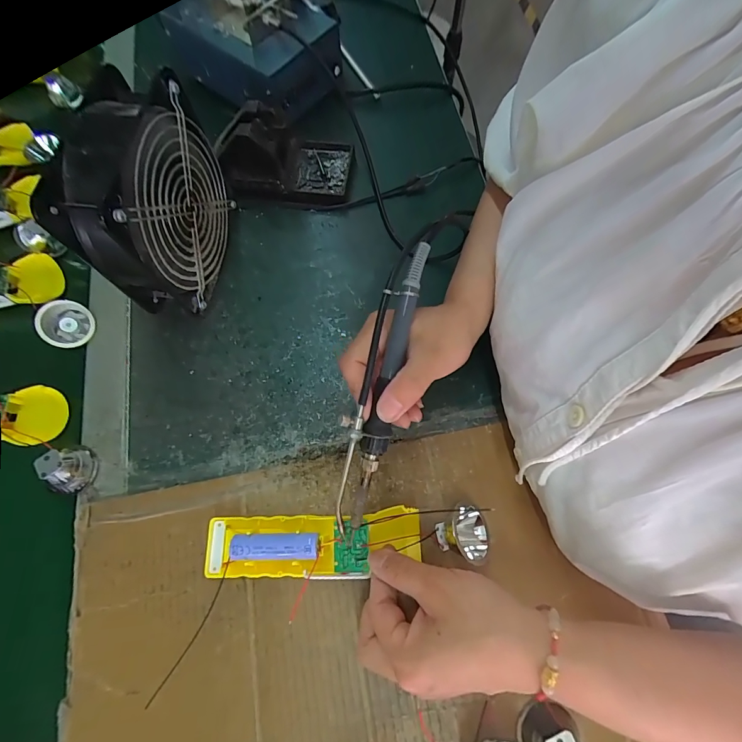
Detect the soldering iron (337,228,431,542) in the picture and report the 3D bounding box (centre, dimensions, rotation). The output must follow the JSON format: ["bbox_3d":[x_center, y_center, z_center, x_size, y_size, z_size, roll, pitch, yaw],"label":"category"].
[{"bbox_3d":[0.007,0.004,0.259,0.030,0.030,0.213,14,89,4],"label":"soldering iron"}]

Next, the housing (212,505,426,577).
[{"bbox_3d":[-0.044,0.126,0.274,0.157,0.026,0.044,-6,69,4],"label":"housing"}]

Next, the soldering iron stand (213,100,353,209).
[{"bbox_3d":[-0.088,-0.225,0.402,0.134,0.094,0.085,-9,71,-1],"label":"soldering iron stand"}]

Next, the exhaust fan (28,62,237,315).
[{"bbox_3d":[-0.168,-0.129,0.313,0.056,0.156,0.136,12,72,6],"label":"exhaust fan"}]

